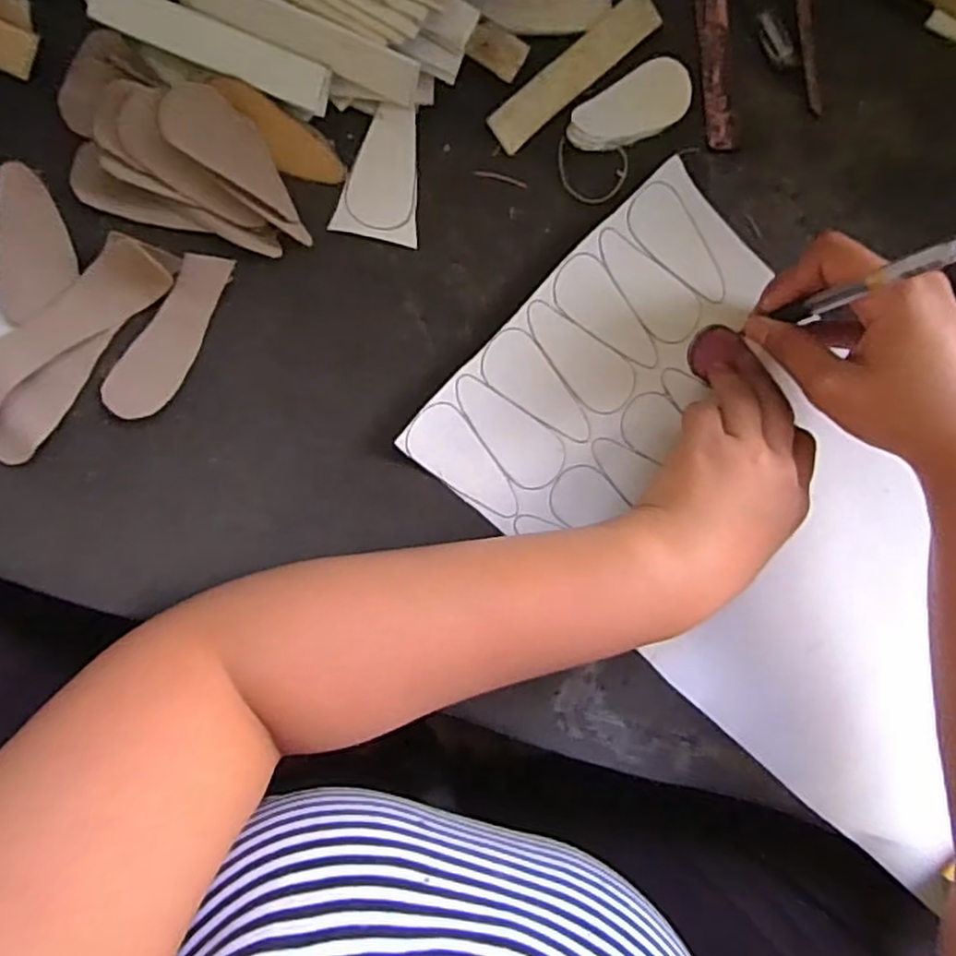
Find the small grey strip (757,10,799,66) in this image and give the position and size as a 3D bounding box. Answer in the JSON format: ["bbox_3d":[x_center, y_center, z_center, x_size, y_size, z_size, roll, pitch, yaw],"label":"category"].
[{"bbox_3d":[0.160,-0.235,0.362,0.013,0.004,0.032,-35,99,-4],"label":"small grey strip"}]

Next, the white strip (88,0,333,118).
[{"bbox_3d":[-0.120,-0.197,0.307,0.107,0.006,0.021,20,110,-6],"label":"white strip"}]

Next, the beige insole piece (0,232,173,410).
[{"bbox_3d":[-0.193,-0.064,0.304,0.115,0.012,0.030,-42,99,-3],"label":"beige insole piece"}]

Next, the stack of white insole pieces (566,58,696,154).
[{"bbox_3d":[0.078,-0.188,0.343,0.070,0.006,0.031,-32,99,-4],"label":"stack of white insole pieces"}]

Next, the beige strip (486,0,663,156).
[{"bbox_3d":[0.051,-0.210,0.346,0.109,0.005,0.022,-42,99,-3],"label":"beige strip"}]

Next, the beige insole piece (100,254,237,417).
[{"bbox_3d":[-0.143,-0.066,0.315,0.028,0.008,0.085,33,90,-10],"label":"beige insole piece"}]

